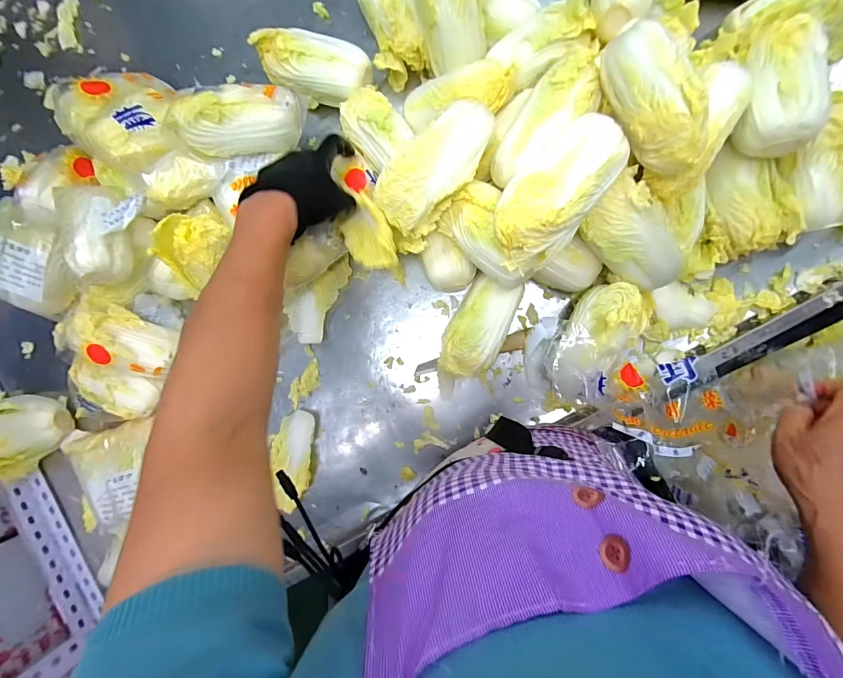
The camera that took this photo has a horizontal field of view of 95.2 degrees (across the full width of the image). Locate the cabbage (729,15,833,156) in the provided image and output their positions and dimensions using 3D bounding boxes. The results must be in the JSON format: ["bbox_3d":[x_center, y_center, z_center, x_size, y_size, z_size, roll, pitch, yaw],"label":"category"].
[{"bbox_3d":[0.390,-0.274,0.421,0.071,0.060,0.138,5,91,6],"label":"cabbage"}]

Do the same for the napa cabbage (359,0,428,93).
[{"bbox_3d":[-0.040,-0.426,0.517,0.067,0.065,0.142,-13,90,5],"label":"napa cabbage"}]

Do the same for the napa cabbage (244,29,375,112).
[{"bbox_3d":[-0.145,-0.362,0.523,0.146,0.075,0.080,20,93,6],"label":"napa cabbage"}]

